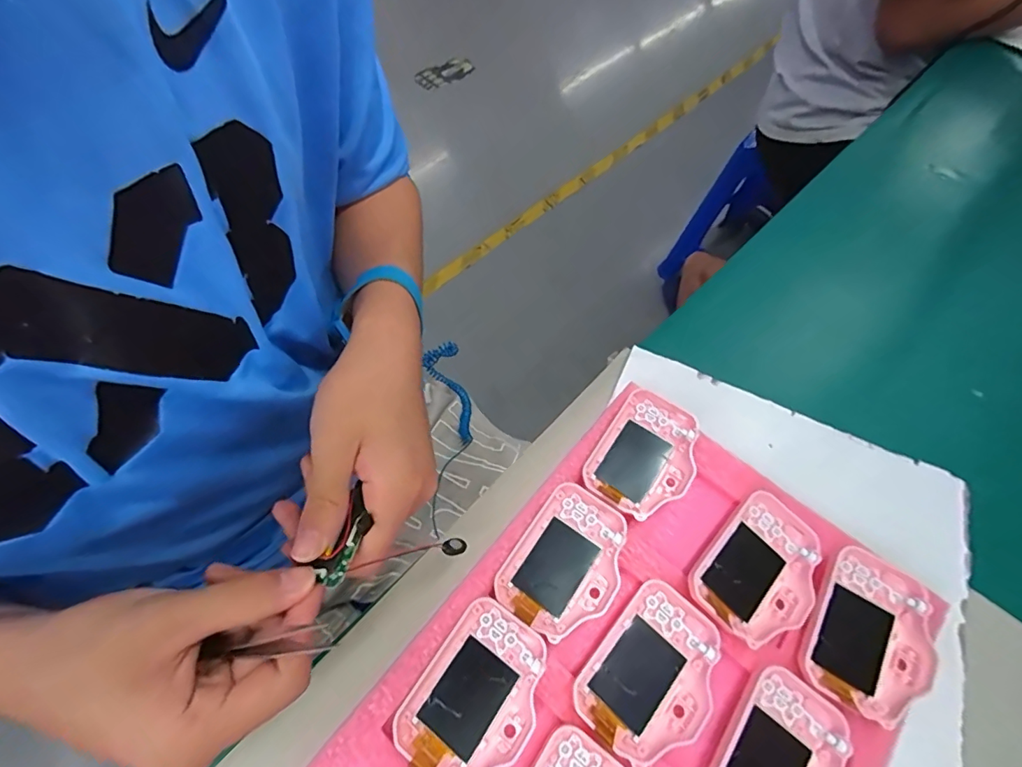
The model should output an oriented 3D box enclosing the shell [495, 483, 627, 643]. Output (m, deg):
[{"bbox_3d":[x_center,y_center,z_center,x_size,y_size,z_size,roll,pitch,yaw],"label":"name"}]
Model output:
[{"bbox_3d":[0.034,0.107,0.294,0.061,0.012,0.081,31,66,15],"label":"shell"}]

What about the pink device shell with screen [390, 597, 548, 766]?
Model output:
[{"bbox_3d":[-0.018,0.165,0.260,0.061,0.014,0.082,32,65,14],"label":"pink device shell with screen"}]

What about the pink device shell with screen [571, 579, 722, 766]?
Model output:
[{"bbox_3d":[0.078,0.158,0.266,0.060,0.011,0.082,39,68,19],"label":"pink device shell with screen"}]

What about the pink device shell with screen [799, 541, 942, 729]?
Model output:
[{"bbox_3d":[0.205,0.142,0.276,0.059,0.011,0.081,29,65,14],"label":"pink device shell with screen"}]

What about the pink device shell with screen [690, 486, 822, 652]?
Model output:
[{"bbox_3d":[0.151,0.113,0.293,0.061,0.011,0.084,40,68,19],"label":"pink device shell with screen"}]

